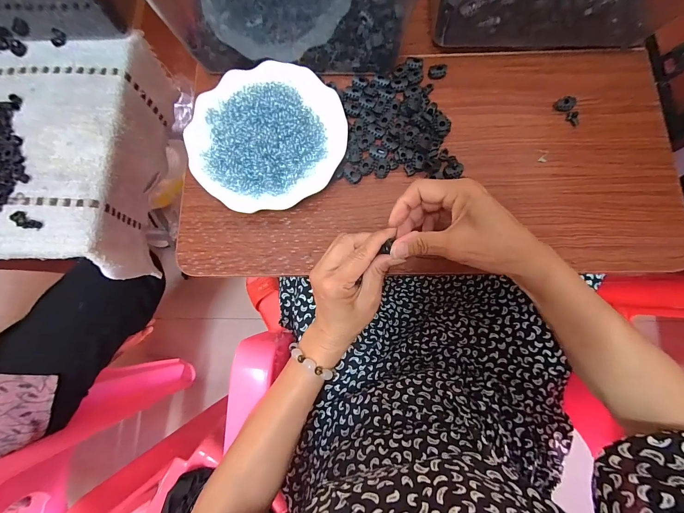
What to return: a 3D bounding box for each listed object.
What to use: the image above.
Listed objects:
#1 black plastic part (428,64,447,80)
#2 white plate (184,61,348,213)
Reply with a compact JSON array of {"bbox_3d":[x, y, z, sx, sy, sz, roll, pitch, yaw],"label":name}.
[{"bbox_3d":[0.122,-0.235,0.375,0.023,0.007,0.013,-7,81,3],"label":"black plastic part"},{"bbox_3d":[-0.087,-0.142,0.346,0.178,0.038,0.166,-1,81,4],"label":"white plate"}]

